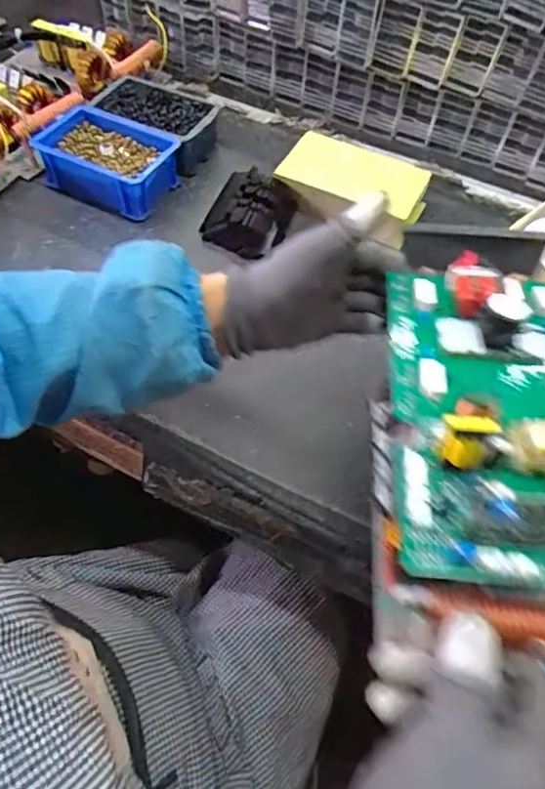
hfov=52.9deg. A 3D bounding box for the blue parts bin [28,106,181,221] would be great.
[{"bbox_3d":[-0.189,-0.272,0.634,0.146,0.047,0.101,24,59,11],"label":"blue parts bin"}]

